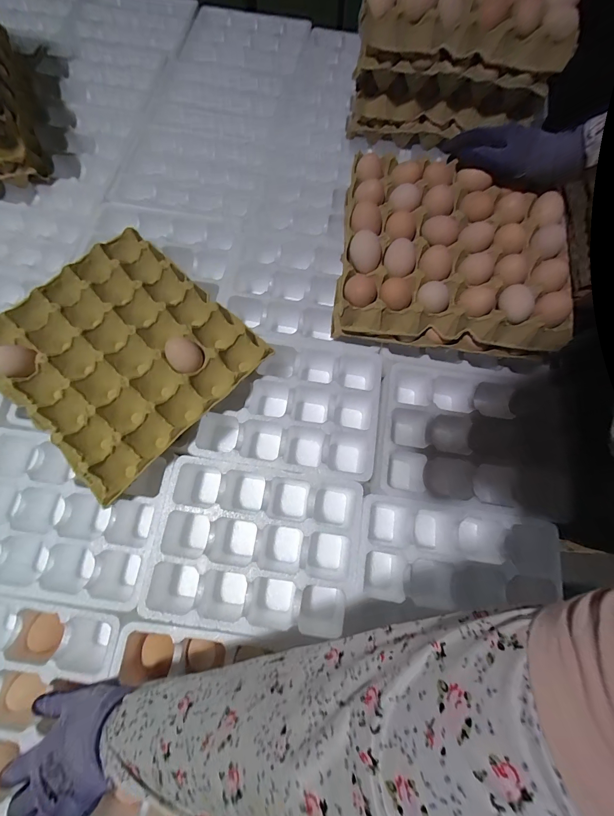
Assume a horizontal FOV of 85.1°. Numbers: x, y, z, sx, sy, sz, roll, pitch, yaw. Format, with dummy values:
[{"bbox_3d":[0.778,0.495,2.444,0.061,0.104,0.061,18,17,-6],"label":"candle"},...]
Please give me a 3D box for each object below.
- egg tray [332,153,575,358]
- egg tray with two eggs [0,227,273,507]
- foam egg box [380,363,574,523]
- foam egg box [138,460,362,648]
[{"bbox_3d":[0.195,-0.217,0.464,0.287,0.062,0.260,7,73,1],"label":"egg tray"},{"bbox_3d":[-0.247,-0.080,0.455,0.304,0.055,0.282,43,77,11],"label":"egg tray with two eggs"},{"bbox_3d":[0.224,0.037,0.480,0.238,0.075,0.203,7,71,1],"label":"foam egg box"},{"bbox_3d":[-0.063,0.178,0.437,0.251,0.076,0.187,8,71,2],"label":"foam egg box"}]

